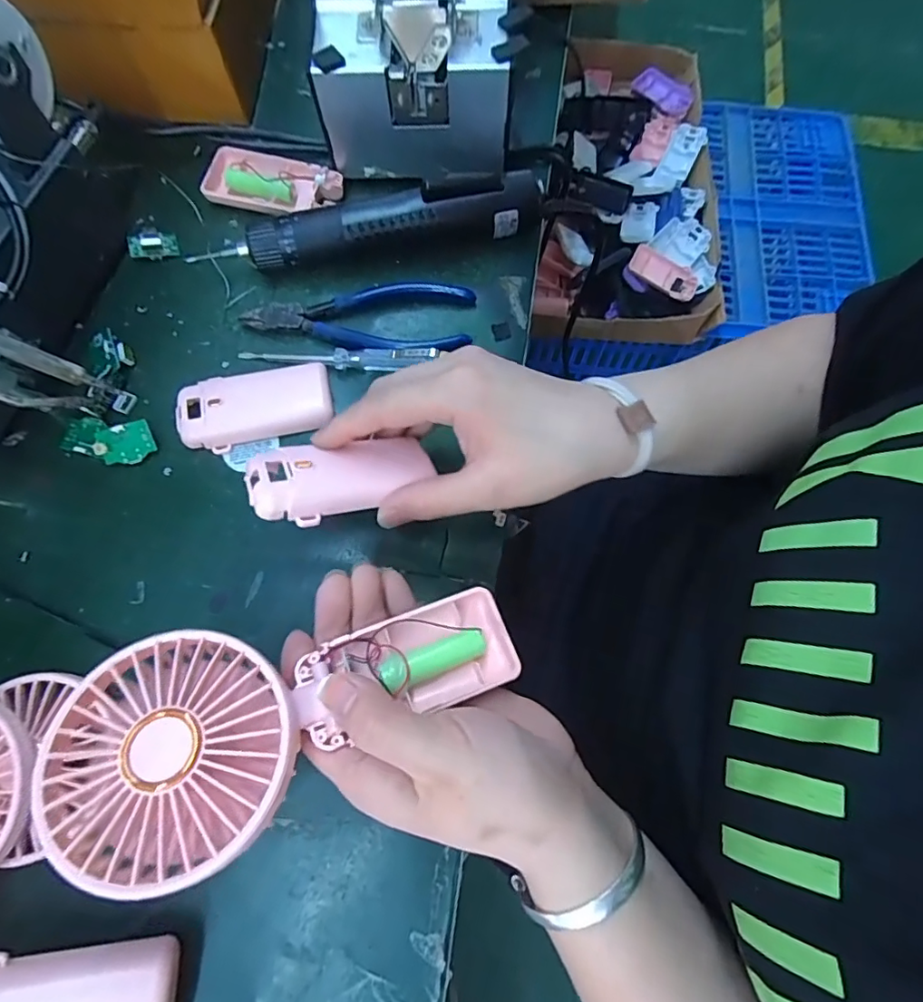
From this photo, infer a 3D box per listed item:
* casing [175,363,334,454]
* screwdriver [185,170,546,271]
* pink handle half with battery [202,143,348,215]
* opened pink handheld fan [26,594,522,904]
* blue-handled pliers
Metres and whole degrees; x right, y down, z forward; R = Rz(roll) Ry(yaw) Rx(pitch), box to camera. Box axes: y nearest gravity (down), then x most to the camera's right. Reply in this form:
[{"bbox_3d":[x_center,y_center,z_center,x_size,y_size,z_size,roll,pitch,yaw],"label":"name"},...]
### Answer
[{"bbox_3d":[-0.129,-0.060,0.332,0.092,0.014,0.043,-16,73,-6],"label":"casing"},{"bbox_3d":[-0.057,-0.185,0.361,0.227,0.043,0.034,-9,73,-3],"label":"screwdriver"},{"bbox_3d":[-0.136,-0.229,0.387,0.095,0.014,0.049,15,73,4],"label":"pink handle half with battery"},{"bbox_3d":[-0.066,0.085,0.226,0.181,0.036,0.082,-14,72,-25],"label":"opened pink handheld fan"},{"bbox_3d":[-0.068,-0.122,0.356,0.151,0.012,0.053,-1,72,-1],"label":"blue-handled pliers"}]

